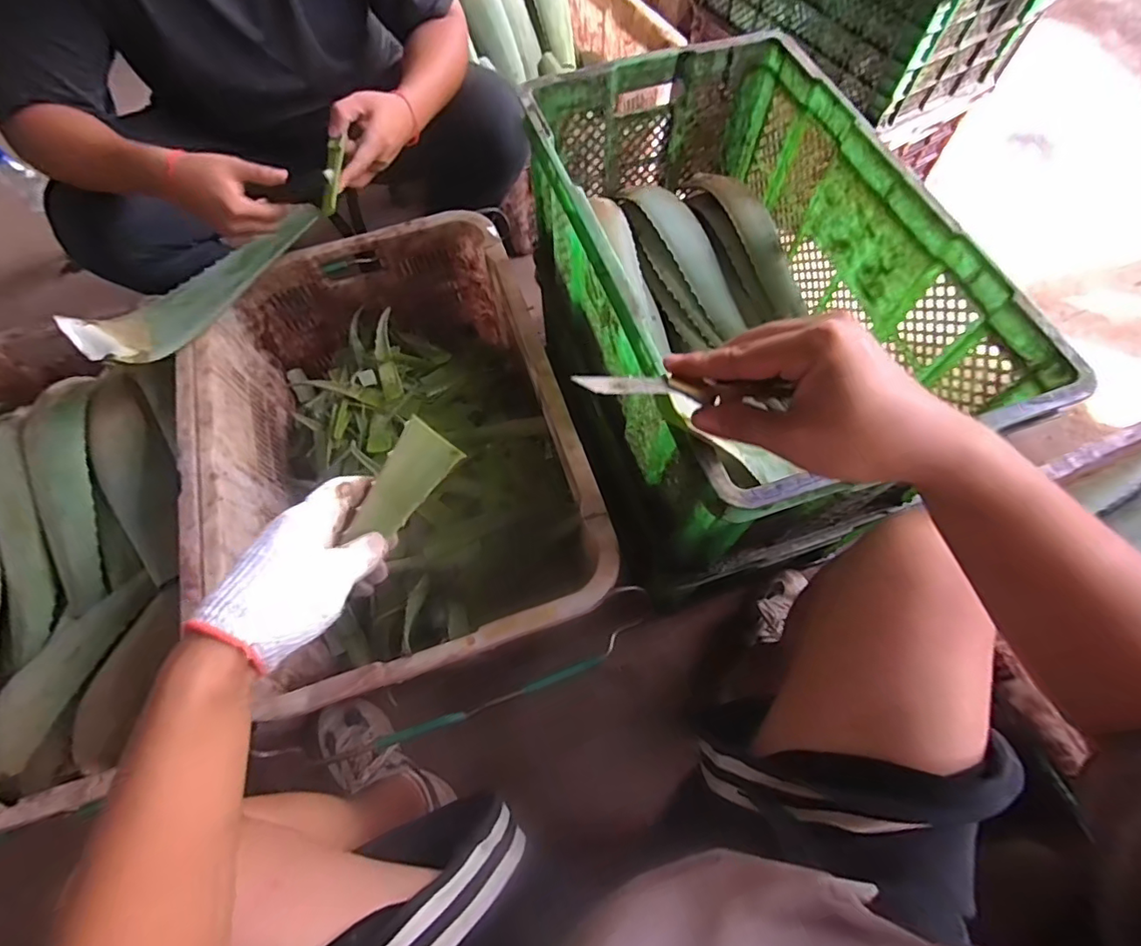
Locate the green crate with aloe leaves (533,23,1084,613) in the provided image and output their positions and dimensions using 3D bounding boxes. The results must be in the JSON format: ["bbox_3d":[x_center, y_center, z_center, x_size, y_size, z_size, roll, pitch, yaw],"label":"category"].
[{"bbox_3d":[0.218,-0.231,0.747,0.400,0.322,0.644,-19,66,-6],"label":"green crate with aloe leaves"}]

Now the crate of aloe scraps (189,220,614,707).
[{"bbox_3d":[-0.257,-0.034,0.814,0.486,0.252,0.674,-17,66,-5],"label":"crate of aloe scraps"}]

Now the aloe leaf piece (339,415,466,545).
[{"bbox_3d":[-0.125,0.010,0.387,0.043,0.004,0.096,39,88,-18],"label":"aloe leaf piece"}]

